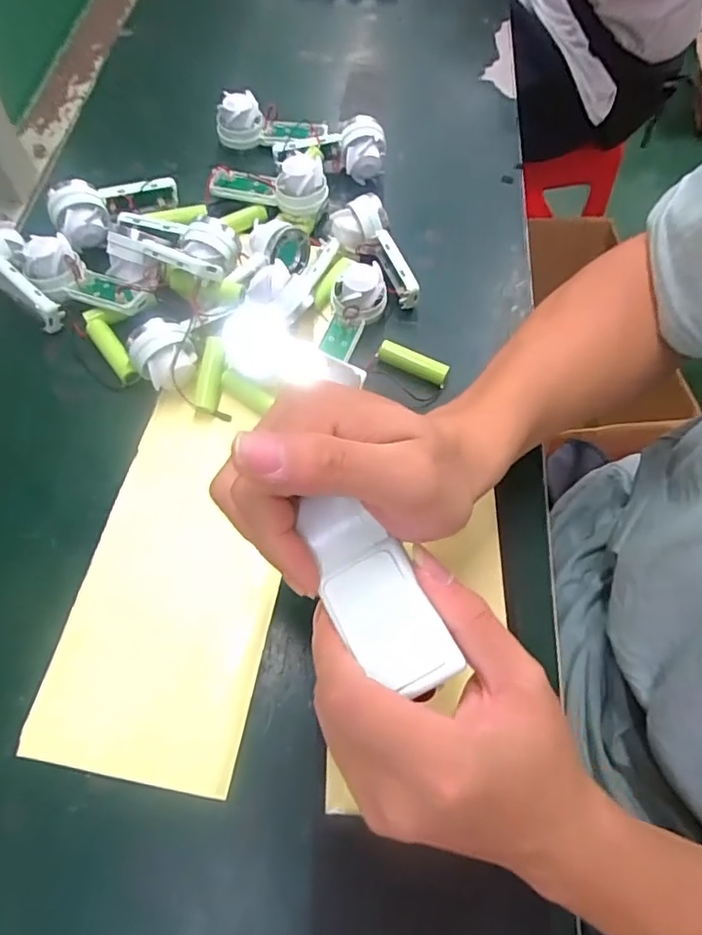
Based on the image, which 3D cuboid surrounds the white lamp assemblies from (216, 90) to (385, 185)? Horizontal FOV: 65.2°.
[{"bbox_3d":[-0.043,-0.276,0.462,0.143,0.041,0.052,10,65,1],"label":"white lamp assemblies"}]

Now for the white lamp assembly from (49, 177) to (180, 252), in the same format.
[{"bbox_3d":[-0.173,-0.193,0.411,0.091,0.039,0.035,-22,68,-13],"label":"white lamp assembly"}]

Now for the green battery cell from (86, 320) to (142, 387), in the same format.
[{"bbox_3d":[-0.161,-0.080,0.369,0.014,0.018,0.054,-33,71,-17],"label":"green battery cell"}]

